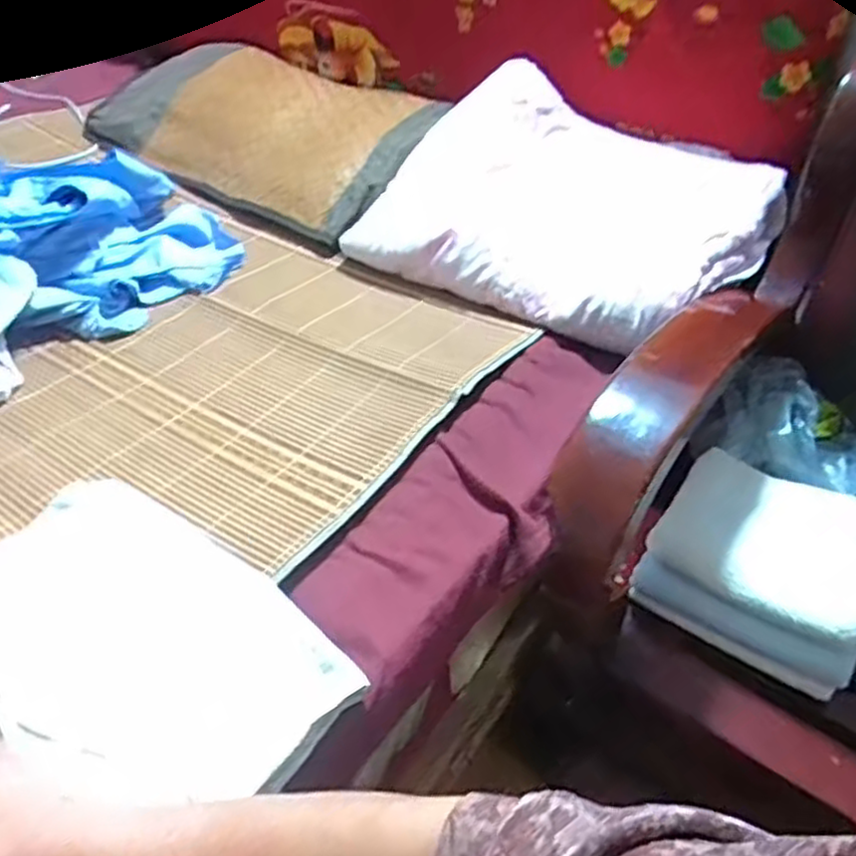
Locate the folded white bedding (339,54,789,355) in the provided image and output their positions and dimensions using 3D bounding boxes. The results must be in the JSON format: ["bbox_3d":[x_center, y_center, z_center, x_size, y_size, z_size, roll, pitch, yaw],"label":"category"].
[{"bbox_3d":[0.180,-0.285,0.932,0.433,0.164,0.365,25,43,25],"label":"folded white bedding"}]

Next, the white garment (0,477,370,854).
[{"bbox_3d":[-0.270,0.184,0.444,0.288,0.073,0.399,25,44,26],"label":"white garment"}]

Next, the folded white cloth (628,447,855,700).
[{"bbox_3d":[0.310,0.109,0.680,0.181,0.125,0.153,27,46,25],"label":"folded white cloth"}]

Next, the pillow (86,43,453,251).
[{"bbox_3d":[-0.251,-0.456,1.160,0.566,0.131,0.291,30,48,27],"label":"pillow"}]

